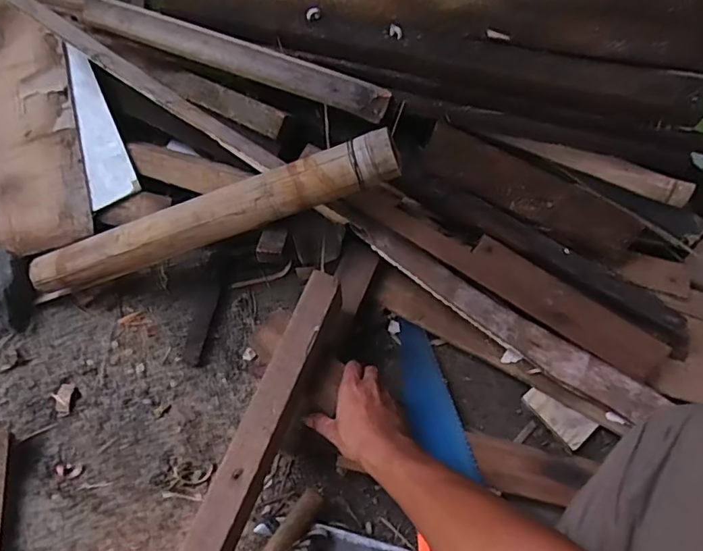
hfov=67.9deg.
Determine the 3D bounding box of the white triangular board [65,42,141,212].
[{"bbox_3d":[-0.391,-0.233,0.810,0.071,0.006,0.249,-14,86,1],"label":"white triangular board"}]

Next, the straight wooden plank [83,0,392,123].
[{"bbox_3d":[-0.164,-0.308,0.730,0.451,0.032,0.042,21,65,5],"label":"straight wooden plank"}]

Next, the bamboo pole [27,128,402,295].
[{"bbox_3d":[-0.194,-0.071,0.690,0.528,0.059,0.058,-18,64,12],"label":"bamboo pole"}]

